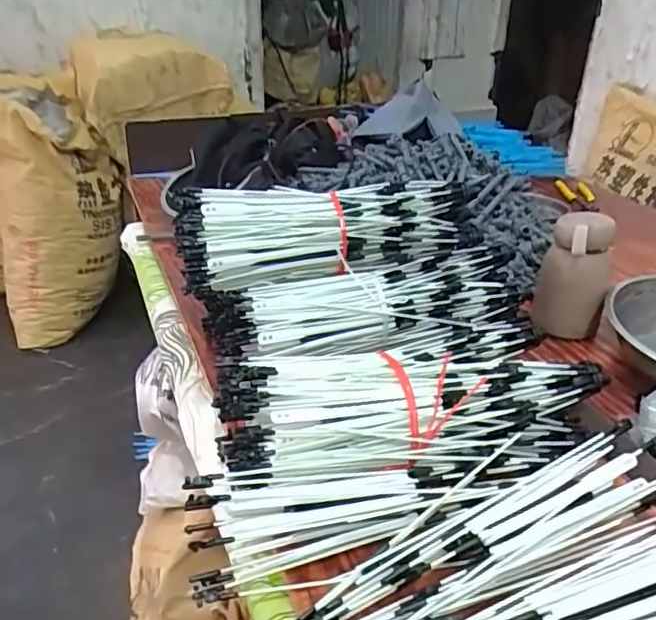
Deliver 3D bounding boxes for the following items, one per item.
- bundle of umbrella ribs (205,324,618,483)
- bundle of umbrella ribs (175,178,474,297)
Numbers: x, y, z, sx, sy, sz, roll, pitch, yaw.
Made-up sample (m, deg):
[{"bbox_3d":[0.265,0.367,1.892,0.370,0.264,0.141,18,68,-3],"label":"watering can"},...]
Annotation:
[{"bbox_3d":[0.069,0.079,0.513,0.319,0.063,0.131,-7,31,-14],"label":"bundle of umbrella ribs"},{"bbox_3d":[-0.005,-0.087,0.641,0.306,0.079,0.092,-7,31,-13],"label":"bundle of umbrella ribs"}]

